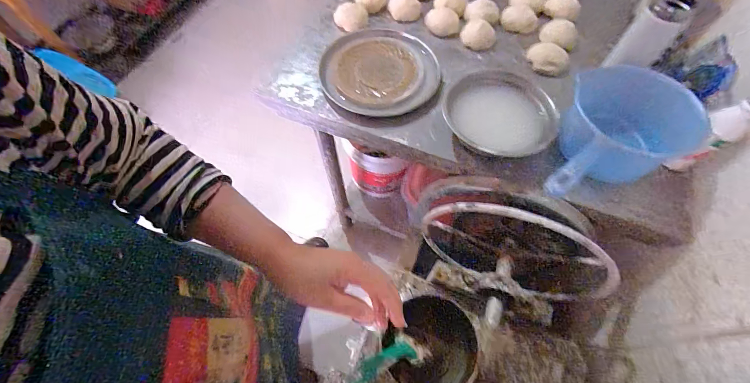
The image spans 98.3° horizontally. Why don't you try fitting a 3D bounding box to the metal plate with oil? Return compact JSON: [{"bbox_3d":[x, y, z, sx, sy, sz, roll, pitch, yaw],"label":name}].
[{"bbox_3d":[0.011,-0.251,0.672,0.228,0.027,0.242,0,63,1],"label":"metal plate with oil"}]

